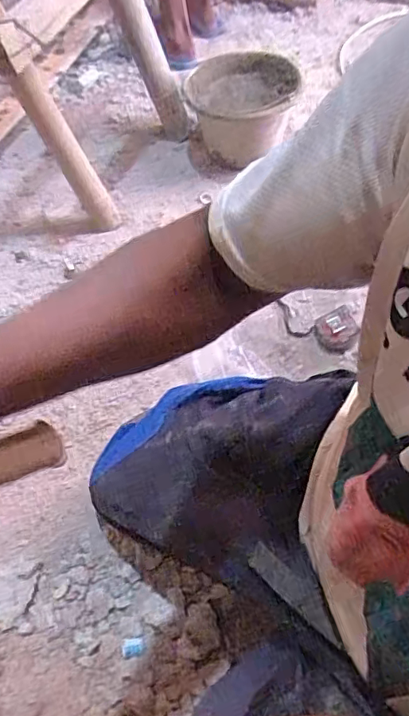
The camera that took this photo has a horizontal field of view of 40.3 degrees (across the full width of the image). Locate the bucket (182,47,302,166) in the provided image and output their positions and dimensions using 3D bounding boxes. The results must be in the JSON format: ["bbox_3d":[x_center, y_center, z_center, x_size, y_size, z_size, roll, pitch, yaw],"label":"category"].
[{"bbox_3d":[0.076,-0.531,1.221,0.221,0.185,0.213,-2,56,3],"label":"bucket"}]

